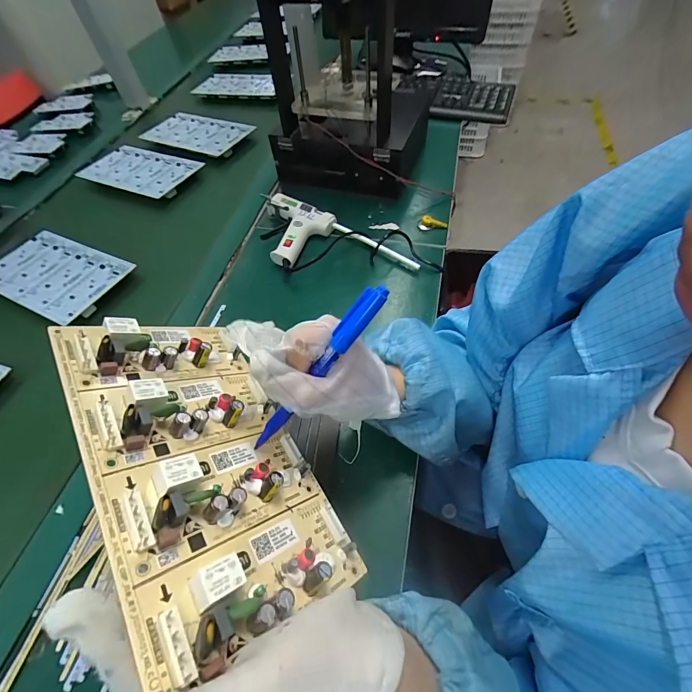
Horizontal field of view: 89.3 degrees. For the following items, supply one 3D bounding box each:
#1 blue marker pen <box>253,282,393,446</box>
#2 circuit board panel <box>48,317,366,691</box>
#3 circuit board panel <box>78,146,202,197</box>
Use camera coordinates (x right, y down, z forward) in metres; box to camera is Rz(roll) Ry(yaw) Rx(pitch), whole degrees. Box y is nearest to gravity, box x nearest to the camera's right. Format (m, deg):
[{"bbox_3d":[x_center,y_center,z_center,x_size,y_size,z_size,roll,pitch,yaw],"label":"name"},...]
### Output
[{"bbox_3d":[-0.018,0.015,0.217,0.130,0.008,0.012,-52,60,16],"label":"blue marker pen"},{"bbox_3d":[-0.085,0.059,0.217,0.120,0.017,0.209,-4,50,-49],"label":"circuit board panel"},{"bbox_3d":[-0.374,-0.314,0.630,0.205,0.025,0.112,13,58,13],"label":"circuit board panel"}]

